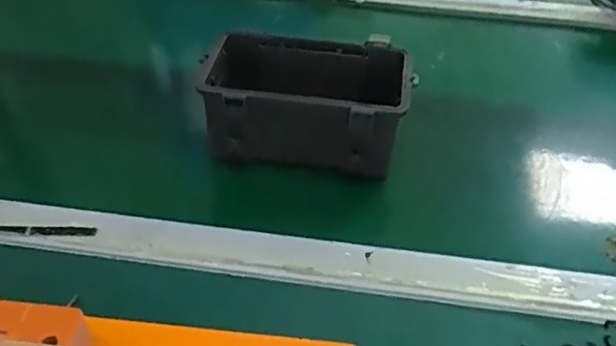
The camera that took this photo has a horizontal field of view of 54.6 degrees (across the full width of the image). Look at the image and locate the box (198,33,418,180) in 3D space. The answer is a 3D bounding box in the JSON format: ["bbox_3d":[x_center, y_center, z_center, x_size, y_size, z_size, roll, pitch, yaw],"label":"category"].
[{"bbox_3d":[-0.002,-0.064,0.533,0.178,0.082,0.113,6,44,6],"label":"box"}]

